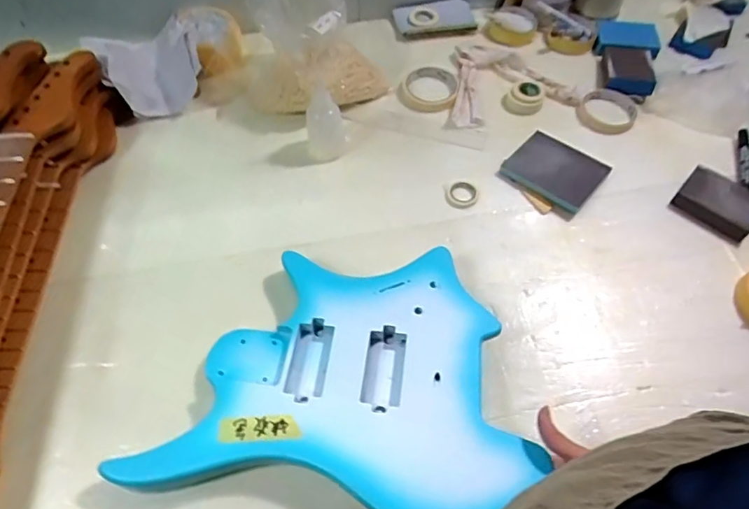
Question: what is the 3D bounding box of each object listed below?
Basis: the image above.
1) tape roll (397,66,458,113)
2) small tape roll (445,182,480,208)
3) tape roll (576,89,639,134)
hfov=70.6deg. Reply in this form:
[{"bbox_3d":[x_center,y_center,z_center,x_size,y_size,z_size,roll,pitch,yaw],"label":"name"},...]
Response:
[{"bbox_3d":[0.083,-0.255,0.812,0.088,0.022,0.089,1,56,-1],"label":"tape roll"},{"bbox_3d":[0.118,-0.080,0.714,0.043,0.015,0.036,16,57,9],"label":"small tape roll"},{"bbox_3d":[0.333,-0.208,0.754,0.079,0.023,0.078,1,56,-1],"label":"tape roll"}]

